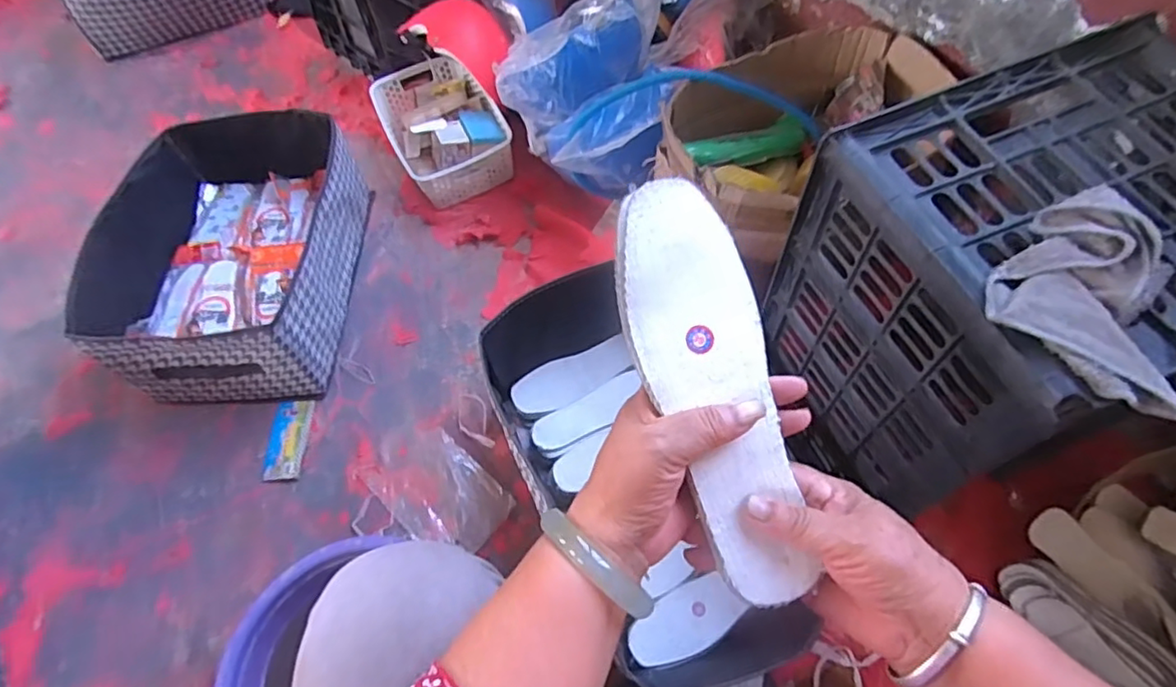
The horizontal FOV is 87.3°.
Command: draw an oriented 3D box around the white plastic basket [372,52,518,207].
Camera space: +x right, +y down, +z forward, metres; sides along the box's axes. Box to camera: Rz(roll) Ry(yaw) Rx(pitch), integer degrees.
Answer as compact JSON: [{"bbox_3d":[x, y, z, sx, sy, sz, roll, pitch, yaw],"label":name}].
[{"bbox_3d":[-0.277,-0.414,1.175,0.198,0.093,0.325,-24,62,-10],"label":"white plastic basket"}]

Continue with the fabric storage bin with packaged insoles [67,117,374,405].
[{"bbox_3d":[-0.550,-0.144,0.982,0.324,0.186,0.444,-3,60,2],"label":"fabric storage bin with packaged insoles"}]

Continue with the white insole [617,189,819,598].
[{"bbox_3d":[0.068,0.027,0.334,0.071,0.006,0.228,-17,91,-7],"label":"white insole"}]

